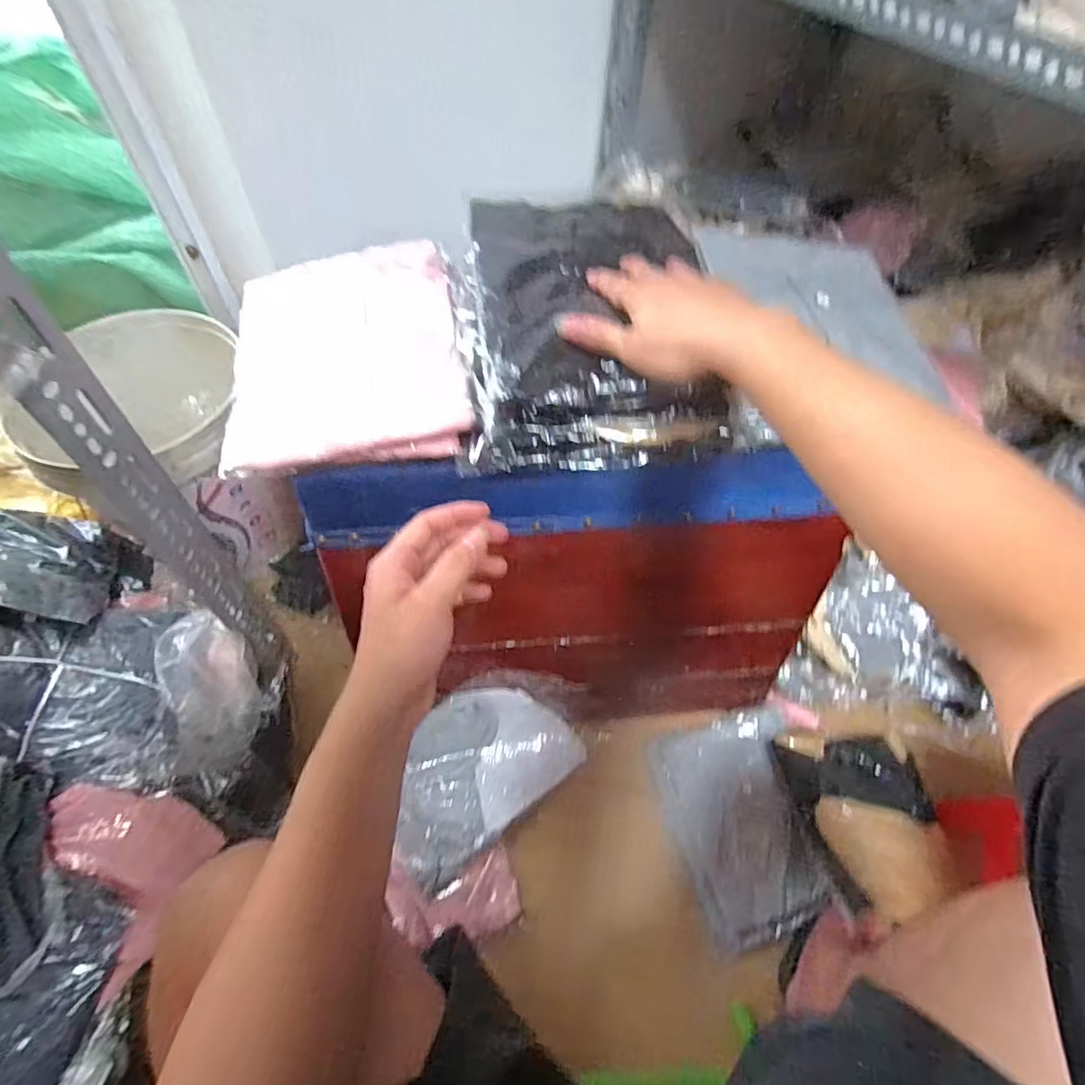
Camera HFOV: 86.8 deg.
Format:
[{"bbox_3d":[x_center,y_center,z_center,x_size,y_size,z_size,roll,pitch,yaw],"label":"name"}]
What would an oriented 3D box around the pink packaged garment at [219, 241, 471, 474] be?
[{"bbox_3d":[-0.176,-0.174,0.515,0.205,0.046,0.244,-9,59,-8],"label":"pink packaged garment"}]

